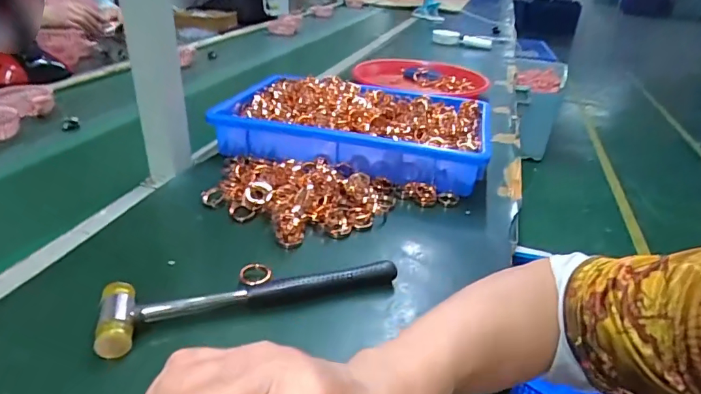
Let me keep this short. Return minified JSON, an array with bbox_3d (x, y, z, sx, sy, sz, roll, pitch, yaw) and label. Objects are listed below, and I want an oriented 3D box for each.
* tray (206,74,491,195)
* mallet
[{"bbox_3d":[0.010,-0.105,0.674,0.362,0.068,0.233,11,30,9],"label":"tray"},{"bbox_3d":[-0.079,0.077,0.389,0.237,0.022,0.056,-8,33,-23],"label":"mallet"}]

